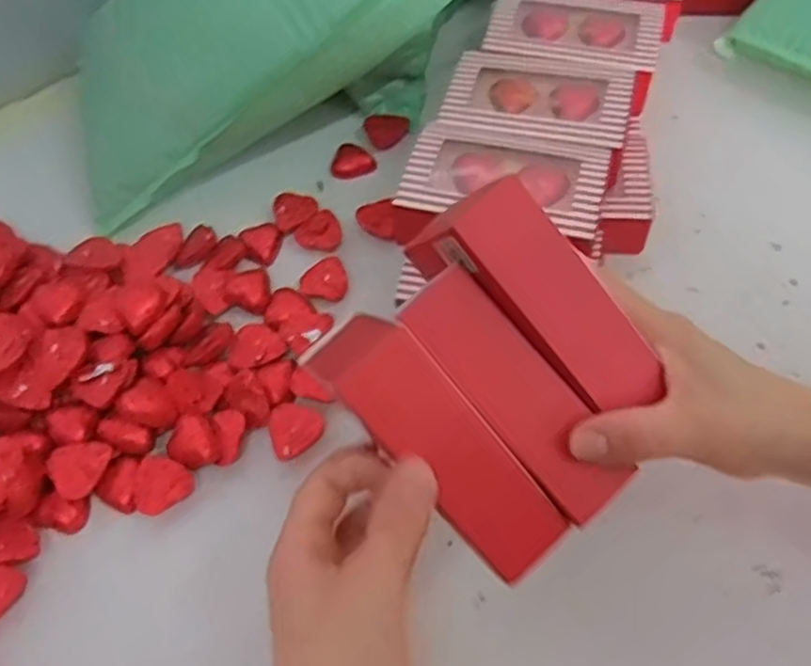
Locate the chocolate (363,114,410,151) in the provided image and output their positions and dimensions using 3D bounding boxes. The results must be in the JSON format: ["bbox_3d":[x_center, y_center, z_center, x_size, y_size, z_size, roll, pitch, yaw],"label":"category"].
[{"bbox_3d":[-0.013,-0.154,0.544,0.031,0.009,0.034,-22,58,-10],"label":"chocolate"}]

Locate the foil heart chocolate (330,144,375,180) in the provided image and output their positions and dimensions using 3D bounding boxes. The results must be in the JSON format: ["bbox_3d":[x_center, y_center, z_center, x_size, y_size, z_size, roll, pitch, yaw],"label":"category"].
[{"bbox_3d":[-0.041,-0.129,0.538,0.033,0.013,0.024,-21,58,-10],"label":"foil heart chocolate"}]

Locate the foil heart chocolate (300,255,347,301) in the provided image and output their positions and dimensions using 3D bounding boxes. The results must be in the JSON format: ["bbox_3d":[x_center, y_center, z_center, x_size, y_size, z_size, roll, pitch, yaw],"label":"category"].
[{"bbox_3d":[-0.054,-0.034,0.471,0.030,0.009,0.030,-2,57,3],"label":"foil heart chocolate"}]

